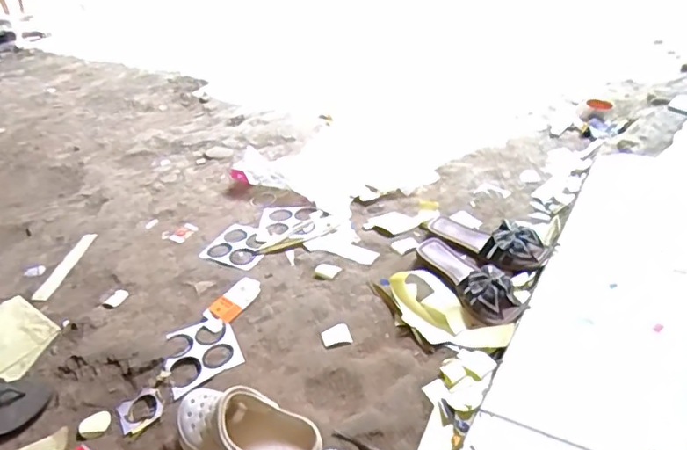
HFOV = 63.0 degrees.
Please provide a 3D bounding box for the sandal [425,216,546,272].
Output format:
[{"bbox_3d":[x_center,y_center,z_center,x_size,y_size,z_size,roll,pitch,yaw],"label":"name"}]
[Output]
[{"bbox_3d":[0.286,0.023,1.150,0.256,0.057,0.109,15,39,27],"label":"sandal"}]

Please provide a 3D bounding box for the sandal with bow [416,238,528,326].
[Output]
[{"bbox_3d":[0.237,0.089,1.067,0.092,0.049,0.259,-19,36,-19],"label":"sandal with bow"}]

